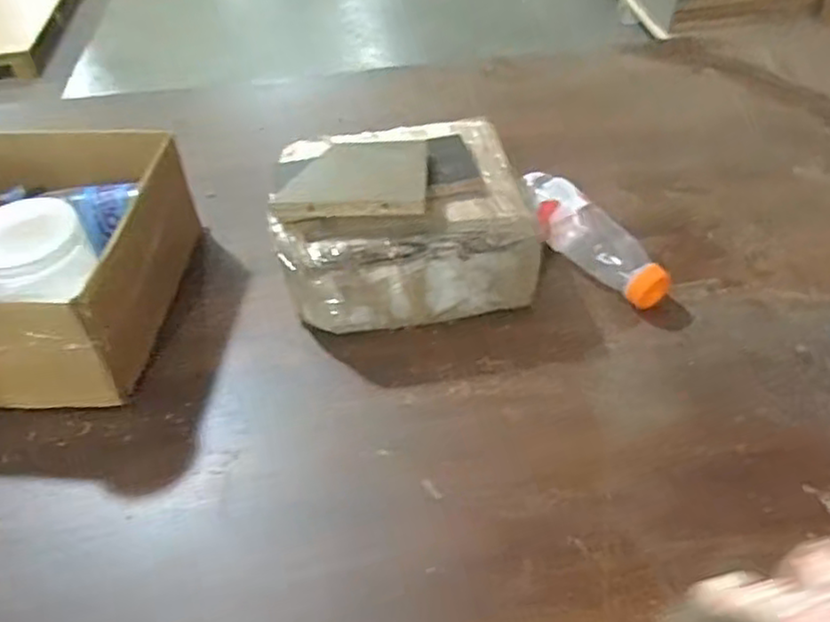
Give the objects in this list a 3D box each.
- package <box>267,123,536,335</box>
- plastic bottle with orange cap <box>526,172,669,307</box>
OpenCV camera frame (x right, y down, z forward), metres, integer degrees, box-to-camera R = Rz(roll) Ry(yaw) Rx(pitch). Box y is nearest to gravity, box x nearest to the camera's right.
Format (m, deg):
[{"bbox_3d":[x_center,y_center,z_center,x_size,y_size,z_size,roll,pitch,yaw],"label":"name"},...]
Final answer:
[{"bbox_3d":[-0.015,-0.093,0.664,0.223,0.132,0.182,-10,48,-5],"label":"package"},{"bbox_3d":[0.173,-0.066,0.686,0.052,0.057,0.170,-29,52,-20],"label":"plastic bottle with orange cap"}]

